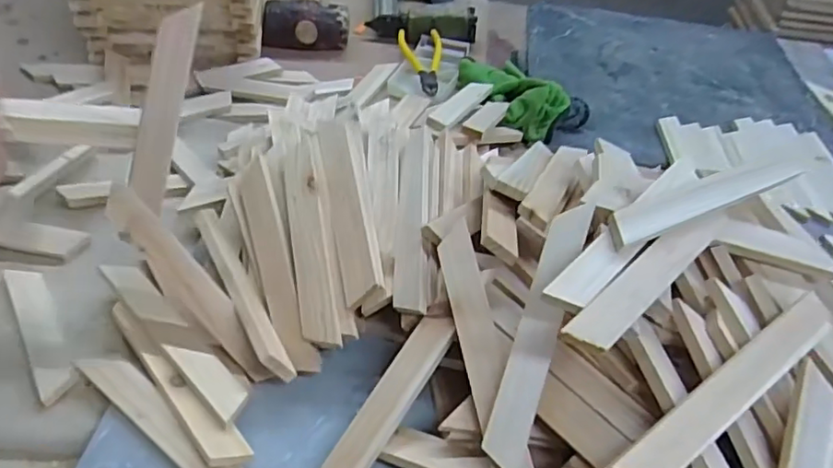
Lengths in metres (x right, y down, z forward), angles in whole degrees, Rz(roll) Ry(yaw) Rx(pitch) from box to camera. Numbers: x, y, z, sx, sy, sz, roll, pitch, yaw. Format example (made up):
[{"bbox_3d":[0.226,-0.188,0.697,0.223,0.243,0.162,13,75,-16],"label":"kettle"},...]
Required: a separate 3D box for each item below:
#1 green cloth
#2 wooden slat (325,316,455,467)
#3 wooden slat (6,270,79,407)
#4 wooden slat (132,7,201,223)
[{"bbox_3d":[0.122,-0.182,0.748,0.075,0.044,0.163,-13,47,-21],"label":"green cloth"},{"bbox_3d":[-0.020,0.116,0.416,0.027,0.010,0.139,28,72,20],"label":"wooden slat"},{"bbox_3d":[-0.293,0.072,0.475,0.026,0.005,0.137,-22,52,-28],"label":"wooden slat"},{"bbox_3d":[-0.185,-0.092,0.445,0.026,0.147,0.006,13,9,-17],"label":"wooden slat"}]

